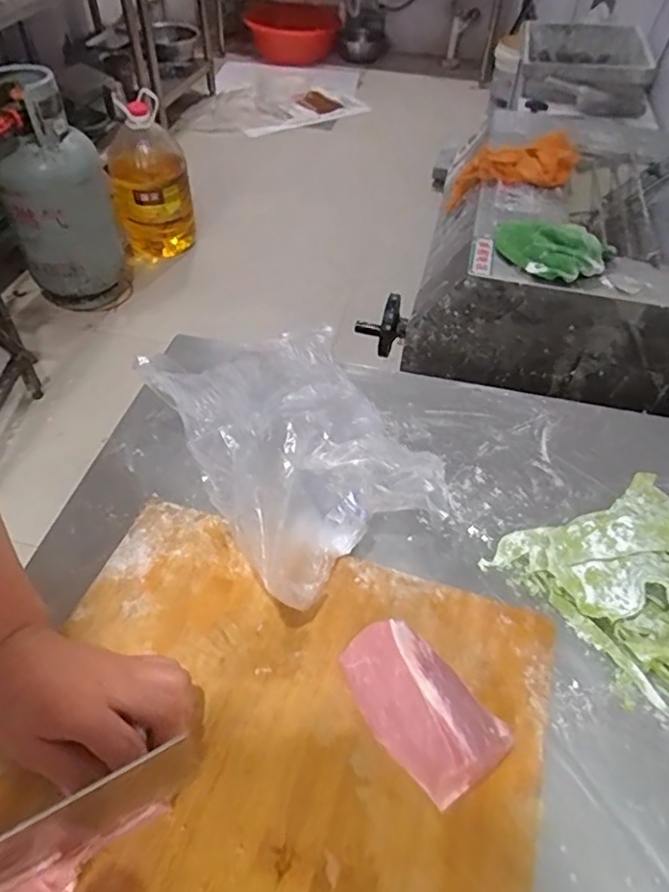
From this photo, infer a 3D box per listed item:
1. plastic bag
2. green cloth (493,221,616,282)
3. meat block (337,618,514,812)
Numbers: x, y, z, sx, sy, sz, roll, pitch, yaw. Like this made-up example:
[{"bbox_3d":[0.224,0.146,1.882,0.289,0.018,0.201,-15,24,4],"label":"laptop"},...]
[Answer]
[{"bbox_3d":[-0.041,-0.016,0.539,0.182,0.120,0.279,-21,54,-22],"label":"plastic bag"},{"bbox_3d":[0.275,-0.257,0.764,0.151,0.037,0.088,21,51,16],"label":"green cloth"},{"bbox_3d":[0.059,0.177,0.416,0.070,0.047,0.123,-30,57,-27],"label":"meat block"}]

